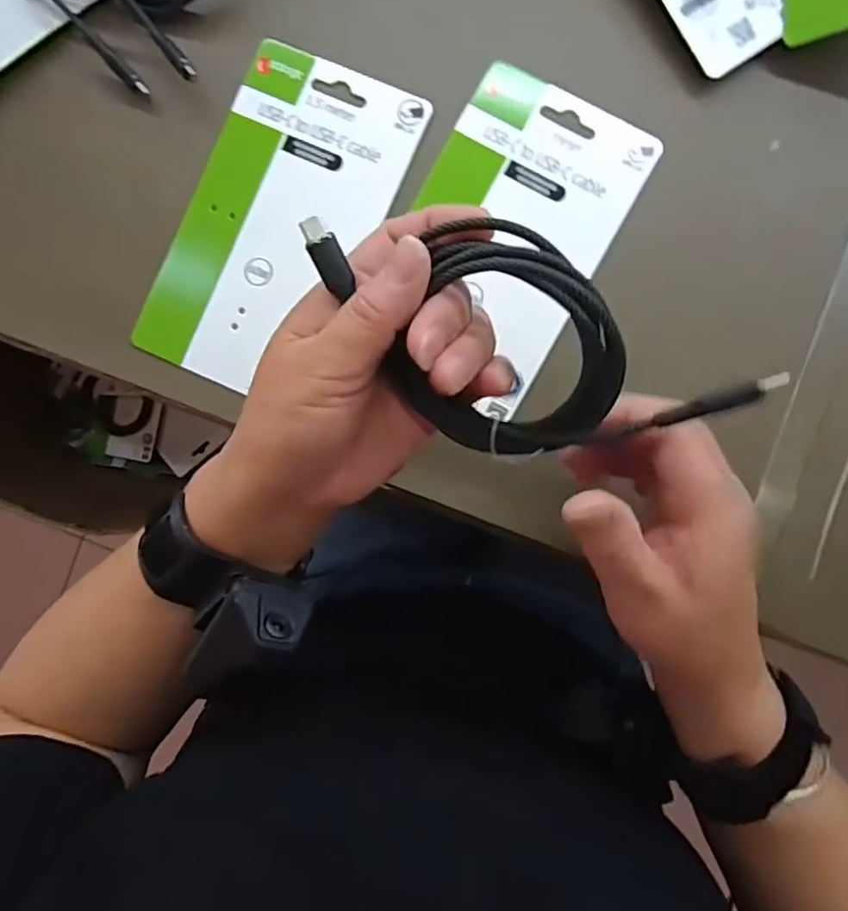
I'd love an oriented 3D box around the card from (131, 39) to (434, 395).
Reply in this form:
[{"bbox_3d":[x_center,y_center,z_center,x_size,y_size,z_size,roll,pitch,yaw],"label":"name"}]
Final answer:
[{"bbox_3d":[-0.076,-0.123,0.311,0.098,0.006,0.177,24,92,2],"label":"card"}]

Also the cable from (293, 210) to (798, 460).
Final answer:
[{"bbox_3d":[0.027,-0.037,0.204,0.154,0.031,0.068,31,95,2],"label":"cable"}]

